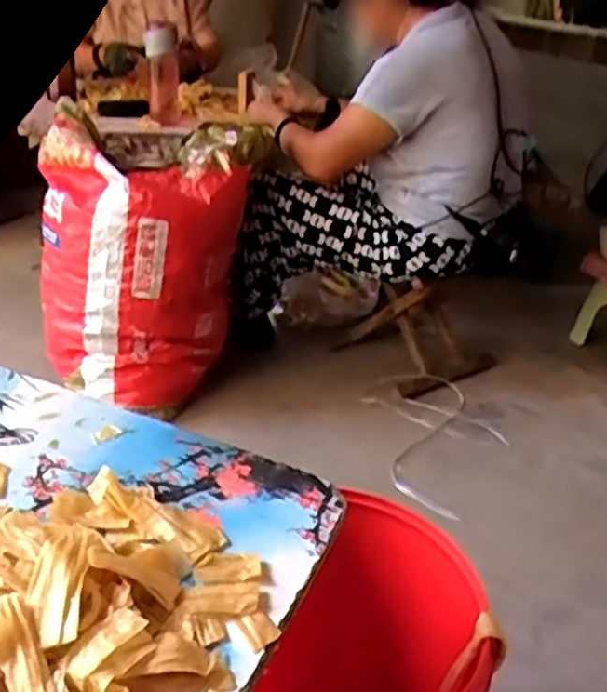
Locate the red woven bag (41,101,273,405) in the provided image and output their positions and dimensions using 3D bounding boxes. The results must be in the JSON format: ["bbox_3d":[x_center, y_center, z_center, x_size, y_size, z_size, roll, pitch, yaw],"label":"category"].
[{"bbox_3d":[-0.301,-0.156,1.394,0.296,0.484,0.343,20,32,25],"label":"red woven bag"}]

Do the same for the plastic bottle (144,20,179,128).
[{"bbox_3d":[-0.292,-0.569,1.505,0.068,0.174,0.057,-2,31,-11],"label":"plastic bottle"}]

